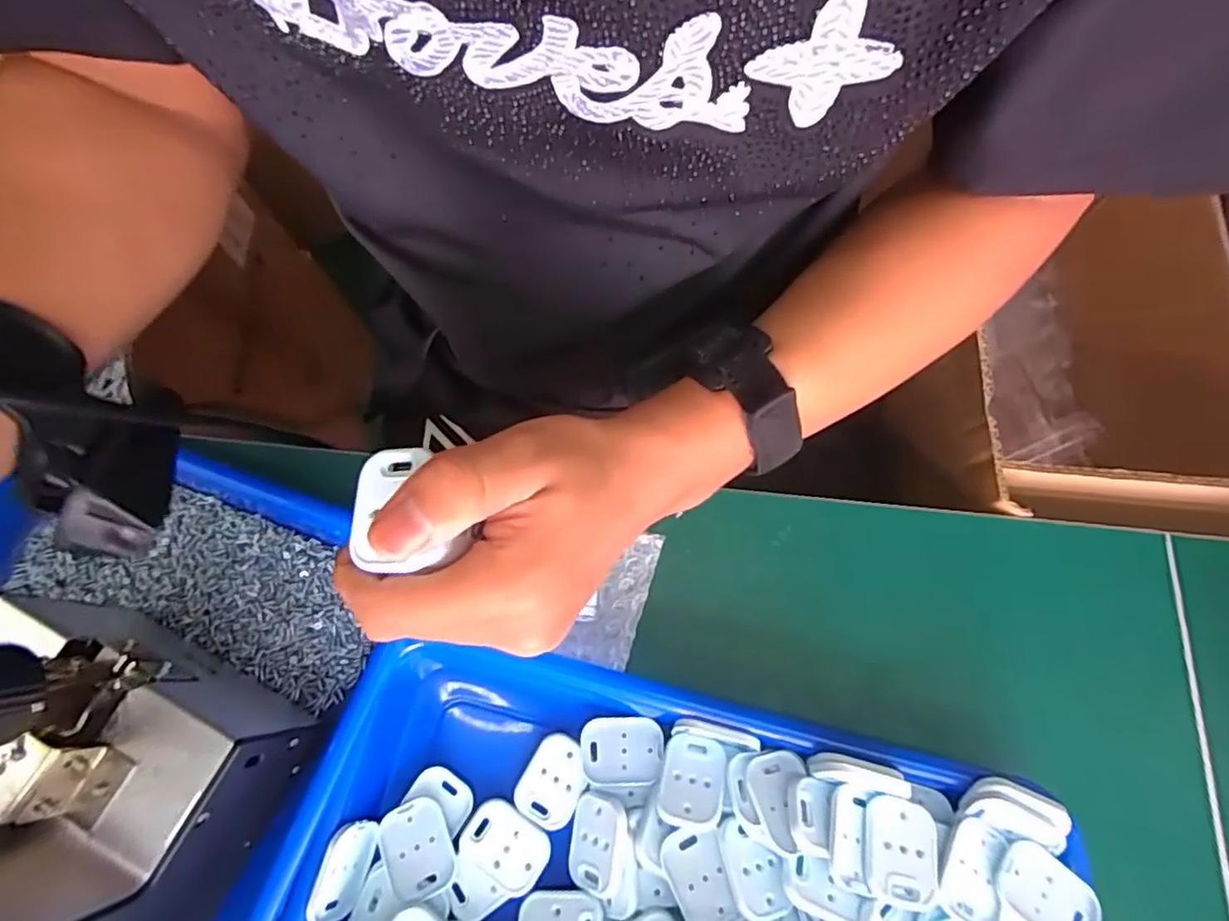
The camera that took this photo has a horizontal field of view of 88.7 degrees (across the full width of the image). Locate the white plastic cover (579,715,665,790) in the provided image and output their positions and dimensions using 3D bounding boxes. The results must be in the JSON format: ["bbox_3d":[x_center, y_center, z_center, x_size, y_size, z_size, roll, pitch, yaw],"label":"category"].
[{"bbox_3d":[0.004,0.141,0.304,0.039,0.004,0.031,-3,72,0],"label":"white plastic cover"}]

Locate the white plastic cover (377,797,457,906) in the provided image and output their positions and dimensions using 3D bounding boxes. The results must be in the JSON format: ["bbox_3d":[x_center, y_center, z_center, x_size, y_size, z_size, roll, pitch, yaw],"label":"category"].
[{"bbox_3d":[-0.090,0.178,0.288,0.029,0.005,0.040,-23,62,-18],"label":"white plastic cover"}]

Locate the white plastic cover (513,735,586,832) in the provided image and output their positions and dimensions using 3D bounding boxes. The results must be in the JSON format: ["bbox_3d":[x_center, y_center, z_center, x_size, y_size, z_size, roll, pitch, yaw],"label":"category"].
[{"bbox_3d":[-0.029,0.154,0.302,0.029,0.004,0.039,23,73,8],"label":"white plastic cover"}]

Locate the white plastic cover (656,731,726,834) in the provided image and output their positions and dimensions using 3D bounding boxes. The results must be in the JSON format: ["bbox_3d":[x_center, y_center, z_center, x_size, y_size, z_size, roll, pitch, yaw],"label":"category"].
[{"bbox_3d":[0.036,0.148,0.291,0.029,0.005,0.039,7,48,10],"label":"white plastic cover"}]

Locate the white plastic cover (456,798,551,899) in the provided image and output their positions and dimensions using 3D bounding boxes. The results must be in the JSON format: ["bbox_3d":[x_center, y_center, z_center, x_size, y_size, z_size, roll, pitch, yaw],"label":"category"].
[{"bbox_3d":[-0.051,0.179,0.291,0.041,0.006,0.030,37,76,12],"label":"white plastic cover"}]

